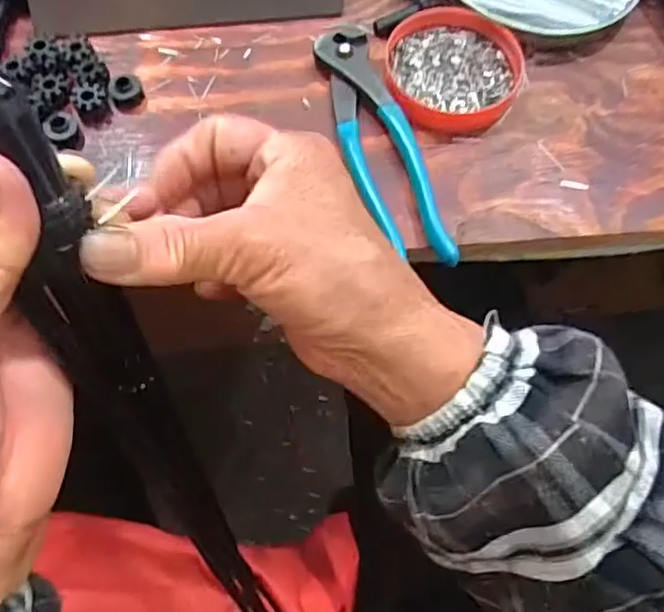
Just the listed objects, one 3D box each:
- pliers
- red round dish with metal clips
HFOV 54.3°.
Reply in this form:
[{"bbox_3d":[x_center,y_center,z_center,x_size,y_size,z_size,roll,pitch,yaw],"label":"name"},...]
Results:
[{"bbox_3d":[0.024,-0.096,0.365,0.037,0.015,0.172,-14,68,-7],"label":"pliers"},{"bbox_3d":[0.071,-0.141,0.383,0.078,0.013,0.079,0,67,-1],"label":"red round dish with metal clips"}]

